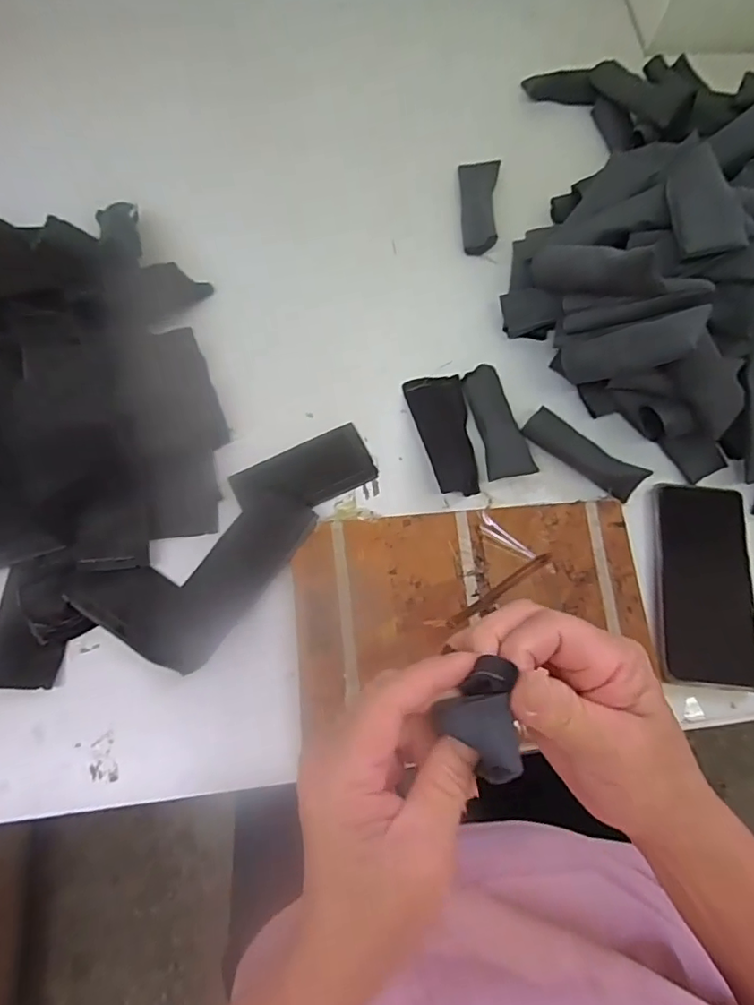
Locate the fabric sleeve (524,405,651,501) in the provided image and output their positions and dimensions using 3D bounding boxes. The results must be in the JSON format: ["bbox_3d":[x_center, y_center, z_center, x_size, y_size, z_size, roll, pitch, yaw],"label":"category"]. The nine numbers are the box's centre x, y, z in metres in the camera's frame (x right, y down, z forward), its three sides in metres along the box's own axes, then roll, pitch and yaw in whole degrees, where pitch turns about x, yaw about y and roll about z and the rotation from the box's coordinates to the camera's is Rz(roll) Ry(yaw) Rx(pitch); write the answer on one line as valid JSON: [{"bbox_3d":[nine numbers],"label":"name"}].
[{"bbox_3d":[0.172,-0.041,0.454,0.101,0.031,0.027,36,75,9],"label":"fabric sleeve"}]

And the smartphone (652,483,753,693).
[{"bbox_3d":[0.265,0.064,0.441,0.079,0.013,0.162,5,73,0],"label":"smartphone"}]

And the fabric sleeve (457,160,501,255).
[{"bbox_3d":[0.099,-0.293,0.533,0.038,0.020,0.109,6,73,0],"label":"fabric sleeve"}]

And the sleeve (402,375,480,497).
[{"bbox_3d":[0.059,-0.061,0.464,0.048,0.012,0.110,-11,73,-5],"label":"sleeve"}]

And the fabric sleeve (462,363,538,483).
[{"bbox_3d":[0.103,-0.069,0.466,0.039,0.013,0.101,-11,74,-5],"label":"fabric sleeve"}]

